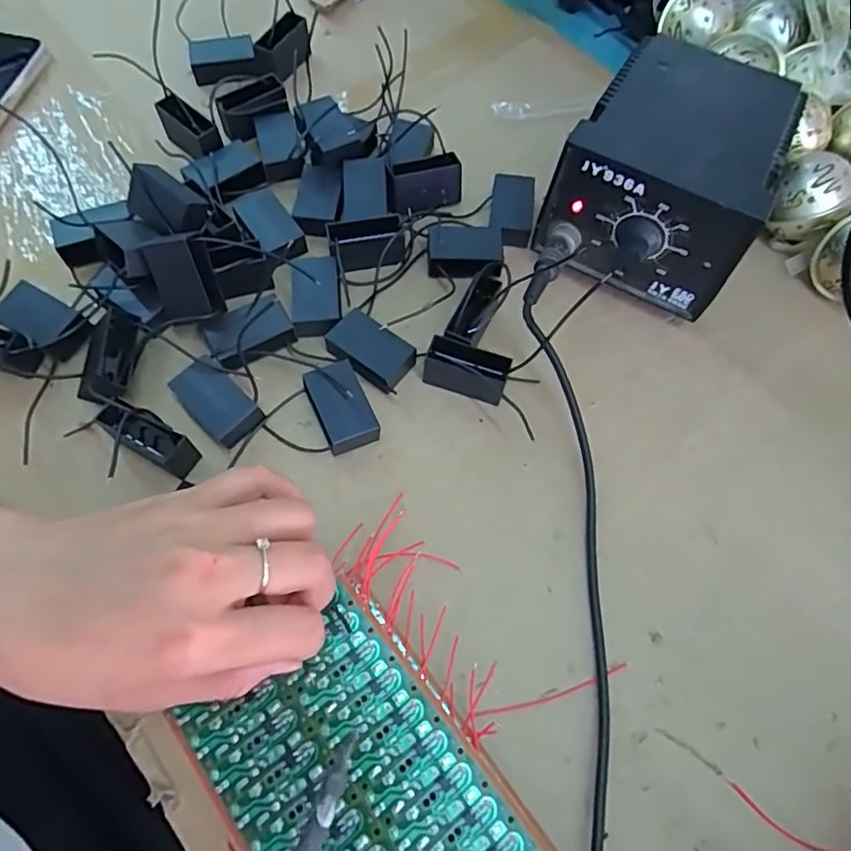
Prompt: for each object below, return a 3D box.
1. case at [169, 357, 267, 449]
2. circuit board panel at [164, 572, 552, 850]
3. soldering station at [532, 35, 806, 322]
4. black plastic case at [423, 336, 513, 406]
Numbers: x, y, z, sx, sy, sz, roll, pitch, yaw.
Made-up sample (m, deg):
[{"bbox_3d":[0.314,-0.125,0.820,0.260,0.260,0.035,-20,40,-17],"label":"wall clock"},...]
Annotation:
[{"bbox_3d":[-0.117,-0.011,0.330,0.050,0.019,0.029,41,71,15],"label":"case"},{"bbox_3d":[-0.023,0.158,0.242,0.097,0.007,0.149,-36,72,-16],"label":"circuit board panel"},{"bbox_3d":[0.152,-0.154,0.365,0.117,0.092,0.151,29,68,11],"label":"soldering station"},{"bbox_3d":[0.024,-0.031,0.343,0.047,0.029,0.020,20,67,7],"label":"black plastic case"}]

